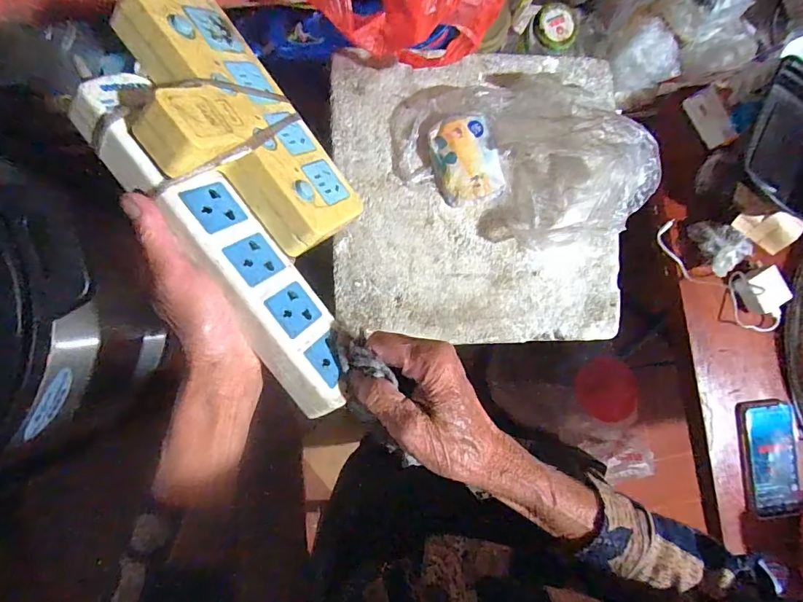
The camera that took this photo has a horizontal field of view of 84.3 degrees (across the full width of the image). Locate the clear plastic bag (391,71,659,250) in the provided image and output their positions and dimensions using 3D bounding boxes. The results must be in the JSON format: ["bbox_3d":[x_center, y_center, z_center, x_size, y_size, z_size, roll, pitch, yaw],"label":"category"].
[{"bbox_3d":[0.109,-0.133,0.398,0.221,0.072,0.166,-6,90,-6],"label":"clear plastic bag"}]

